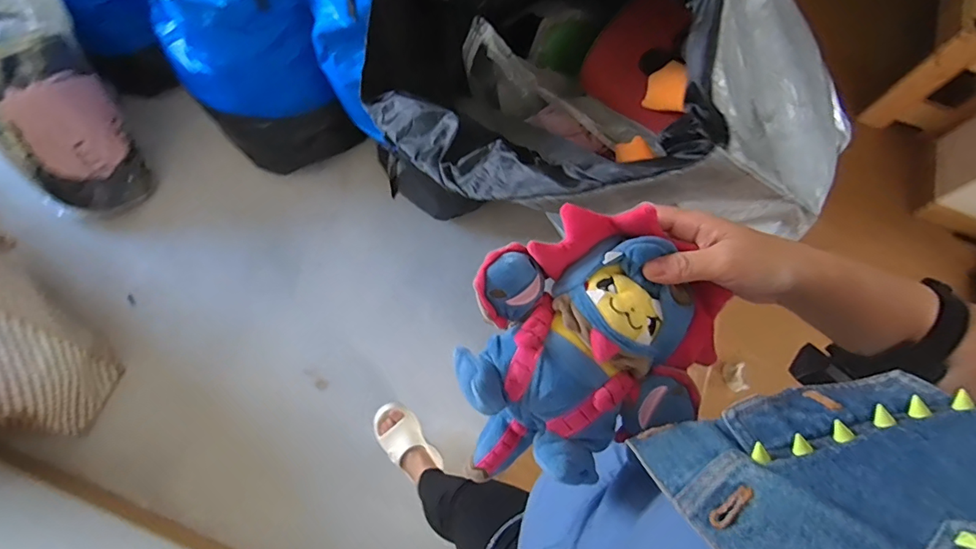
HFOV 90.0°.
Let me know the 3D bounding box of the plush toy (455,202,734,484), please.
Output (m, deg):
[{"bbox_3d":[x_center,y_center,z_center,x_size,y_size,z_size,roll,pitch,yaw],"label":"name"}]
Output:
[{"bbox_3d":[0.065,0.056,0.365,0.200,0.082,0.167,-30,76,-9],"label":"plush toy"}]

